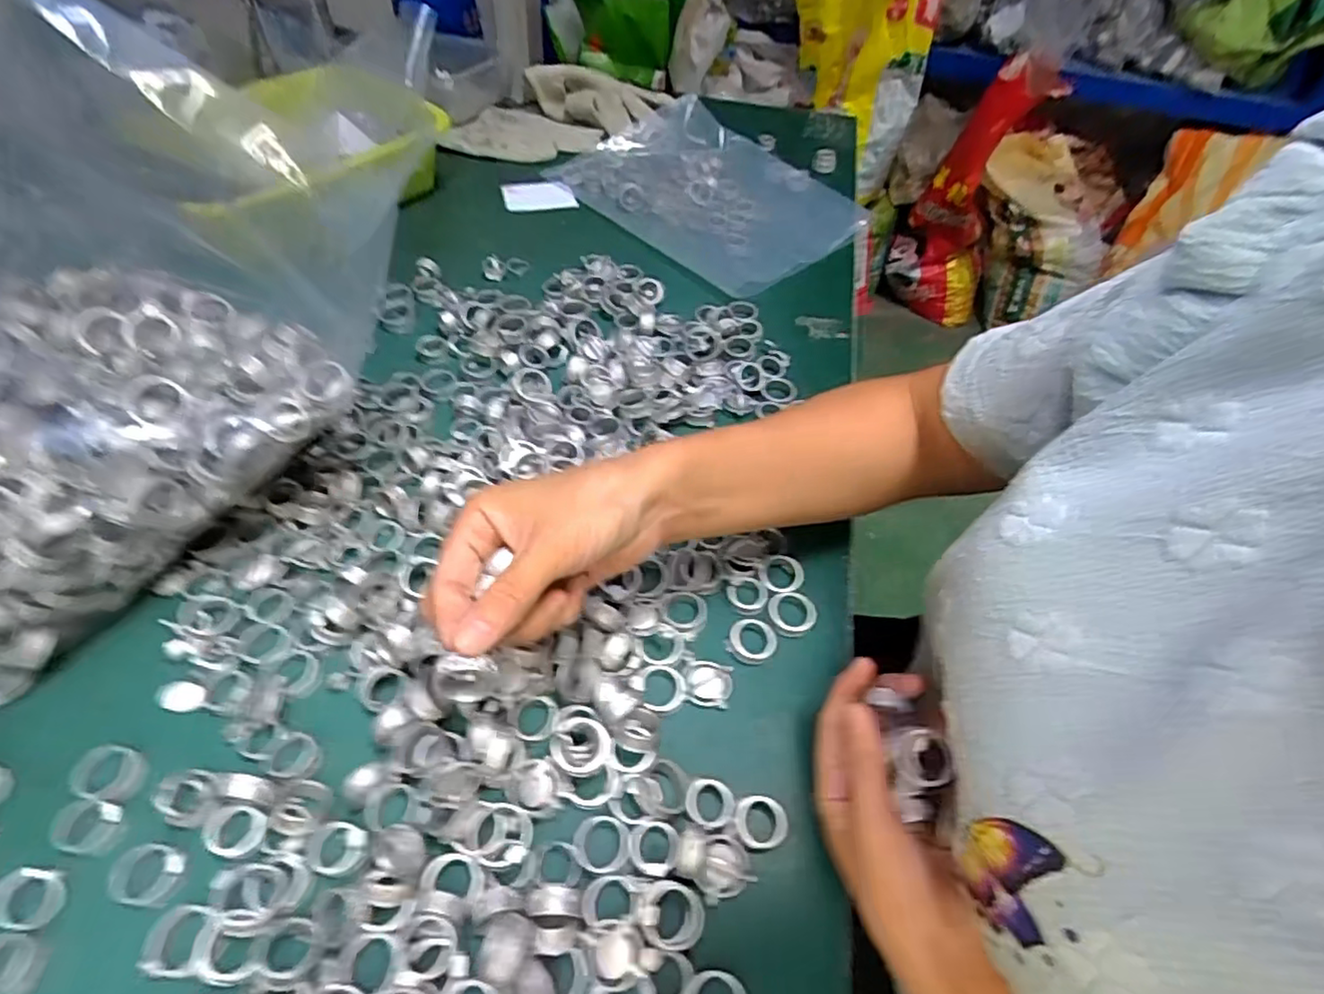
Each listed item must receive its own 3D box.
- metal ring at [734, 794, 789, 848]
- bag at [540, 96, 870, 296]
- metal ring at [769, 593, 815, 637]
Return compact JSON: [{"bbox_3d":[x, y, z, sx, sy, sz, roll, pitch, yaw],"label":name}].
[{"bbox_3d":[0.050,0.163,0.326,0.026,0.007,0.023,8,52,1],"label":"metal ring"},{"bbox_3d":[0.052,-0.338,0.705,0.229,0.021,0.302,-36,63,-24],"label":"bag"},{"bbox_3d":[0.080,0.071,0.398,0.030,0.004,0.028,2,52,-3],"label":"metal ring"}]

